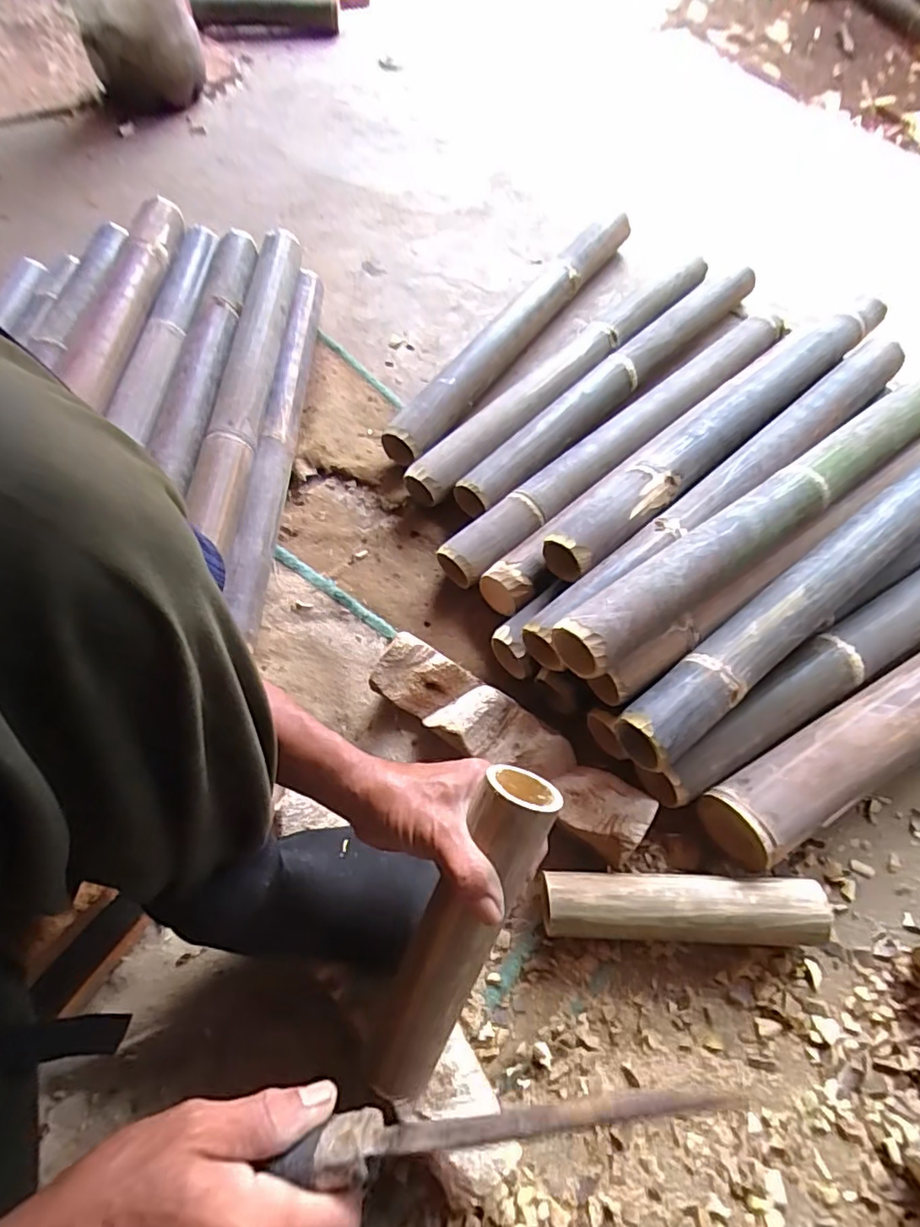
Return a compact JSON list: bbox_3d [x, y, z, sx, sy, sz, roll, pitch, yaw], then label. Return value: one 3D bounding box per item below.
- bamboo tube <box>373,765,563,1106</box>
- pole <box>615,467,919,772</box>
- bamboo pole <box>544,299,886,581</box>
[{"bbox_3d":[0.001,0.218,0.398,0.052,0.048,0.224,25,94,13],"label":"bamboo tube"},{"bbox_3d":[0.410,-0.052,0.609,0.651,0.068,0.058,-34,65,-17],"label":"pole"},{"bbox_3d":[0.341,-0.235,0.722,0.632,0.064,0.064,-39,67,-19],"label":"bamboo pole"}]

